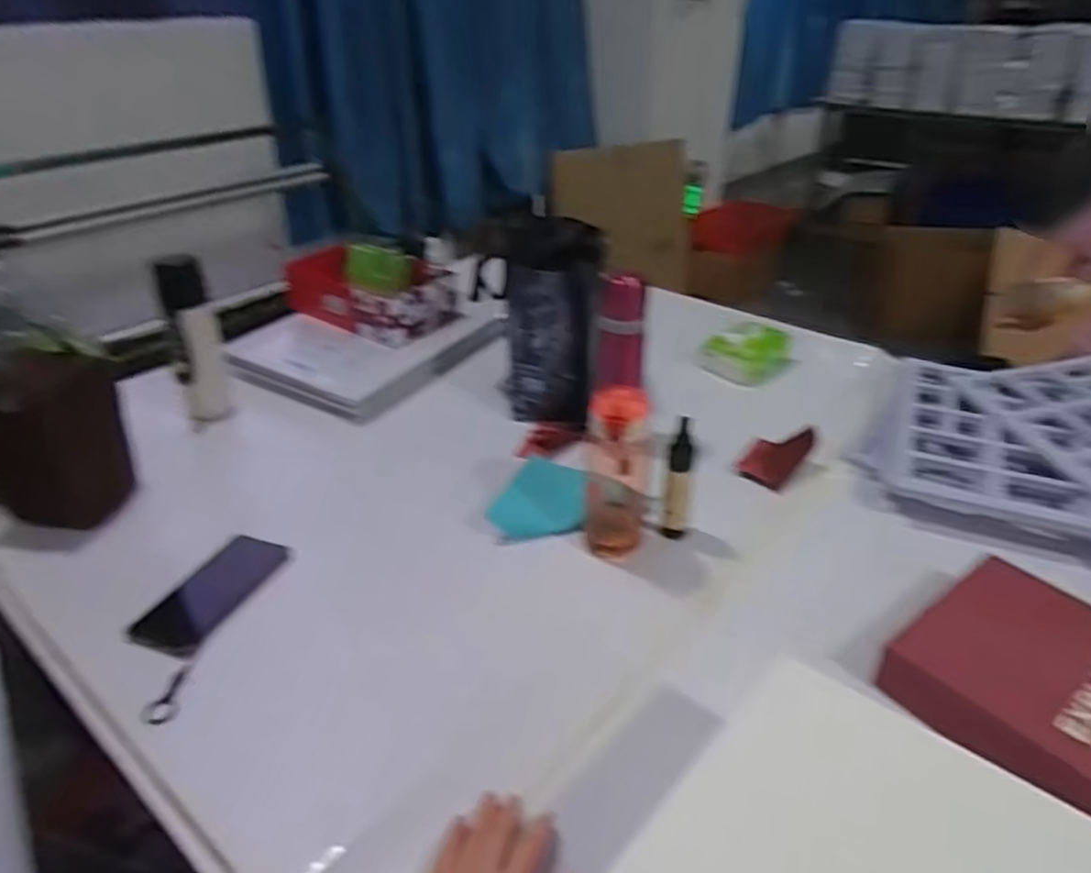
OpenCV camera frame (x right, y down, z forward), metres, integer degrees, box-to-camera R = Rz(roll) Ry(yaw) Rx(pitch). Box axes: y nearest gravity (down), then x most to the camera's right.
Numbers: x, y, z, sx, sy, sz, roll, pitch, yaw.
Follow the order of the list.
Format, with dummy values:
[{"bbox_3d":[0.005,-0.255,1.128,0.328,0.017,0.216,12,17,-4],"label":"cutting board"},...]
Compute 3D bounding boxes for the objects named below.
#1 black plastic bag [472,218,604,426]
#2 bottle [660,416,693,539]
[{"bbox_3d":[0.005,-0.165,1.081,0.148,0.252,0.161,-1,32,0],"label":"black plastic bag"},{"bbox_3d":[0.154,0.050,0.838,0.027,0.144,0.033,7,33,12],"label":"bottle"}]

